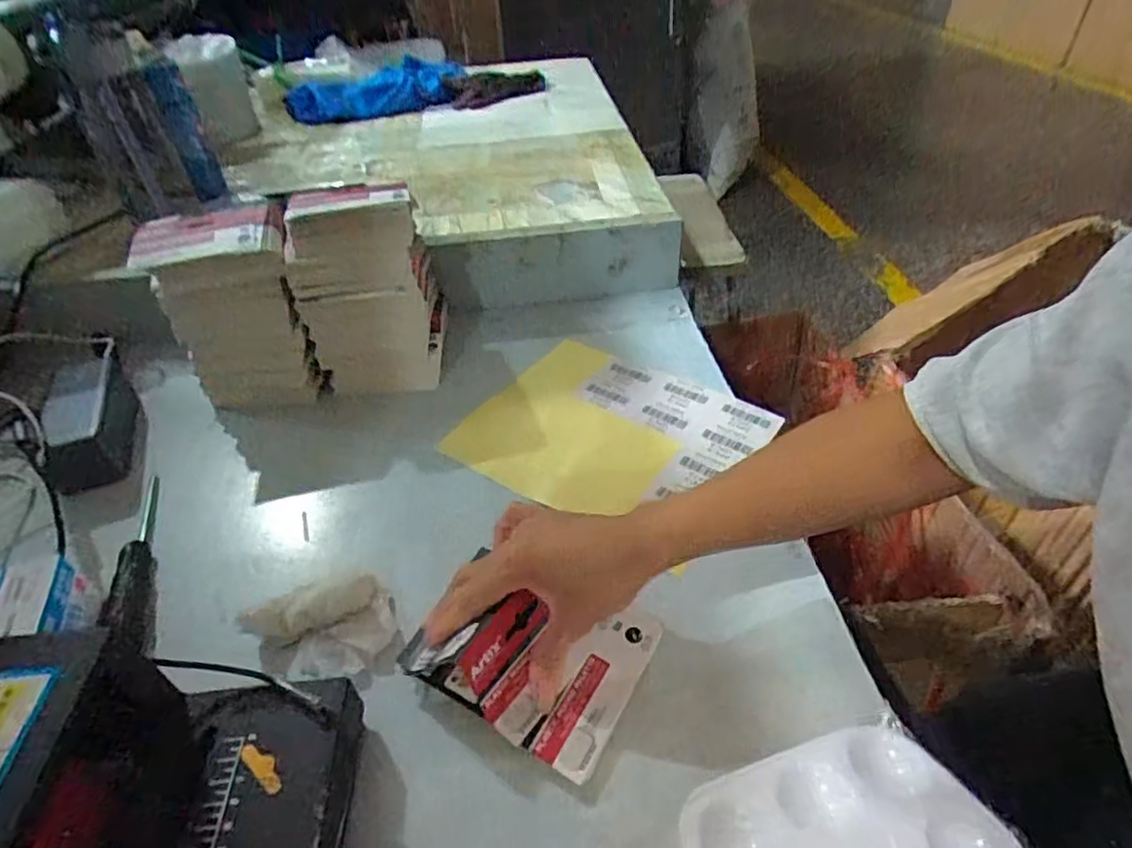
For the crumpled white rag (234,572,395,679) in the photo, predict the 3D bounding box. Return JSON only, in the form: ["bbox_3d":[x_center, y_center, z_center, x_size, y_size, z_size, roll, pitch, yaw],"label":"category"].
[{"bbox_3d":[-0.159,0.135,0.408,0.090,0.026,0.057,-12,43,-10],"label":"crumpled white rag"}]

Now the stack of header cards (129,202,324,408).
[{"bbox_3d":[-0.300,-0.105,0.583,0.115,0.157,0.105,-15,43,-13],"label":"stack of header cards"}]

